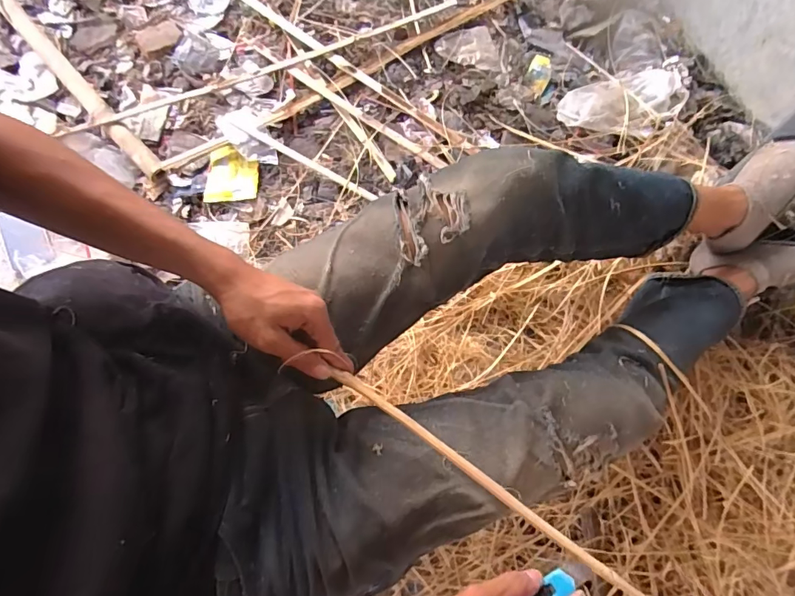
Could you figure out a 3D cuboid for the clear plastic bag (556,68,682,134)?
[{"bbox_3d":[0.483,-0.421,0.980,0.247,0.047,0.166,-12,69,-6],"label":"clear plastic bag"}]

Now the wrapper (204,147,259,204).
[{"bbox_3d":[-0.338,-0.248,0.942,0.099,0.022,0.127,-4,68,-2],"label":"wrapper"}]

